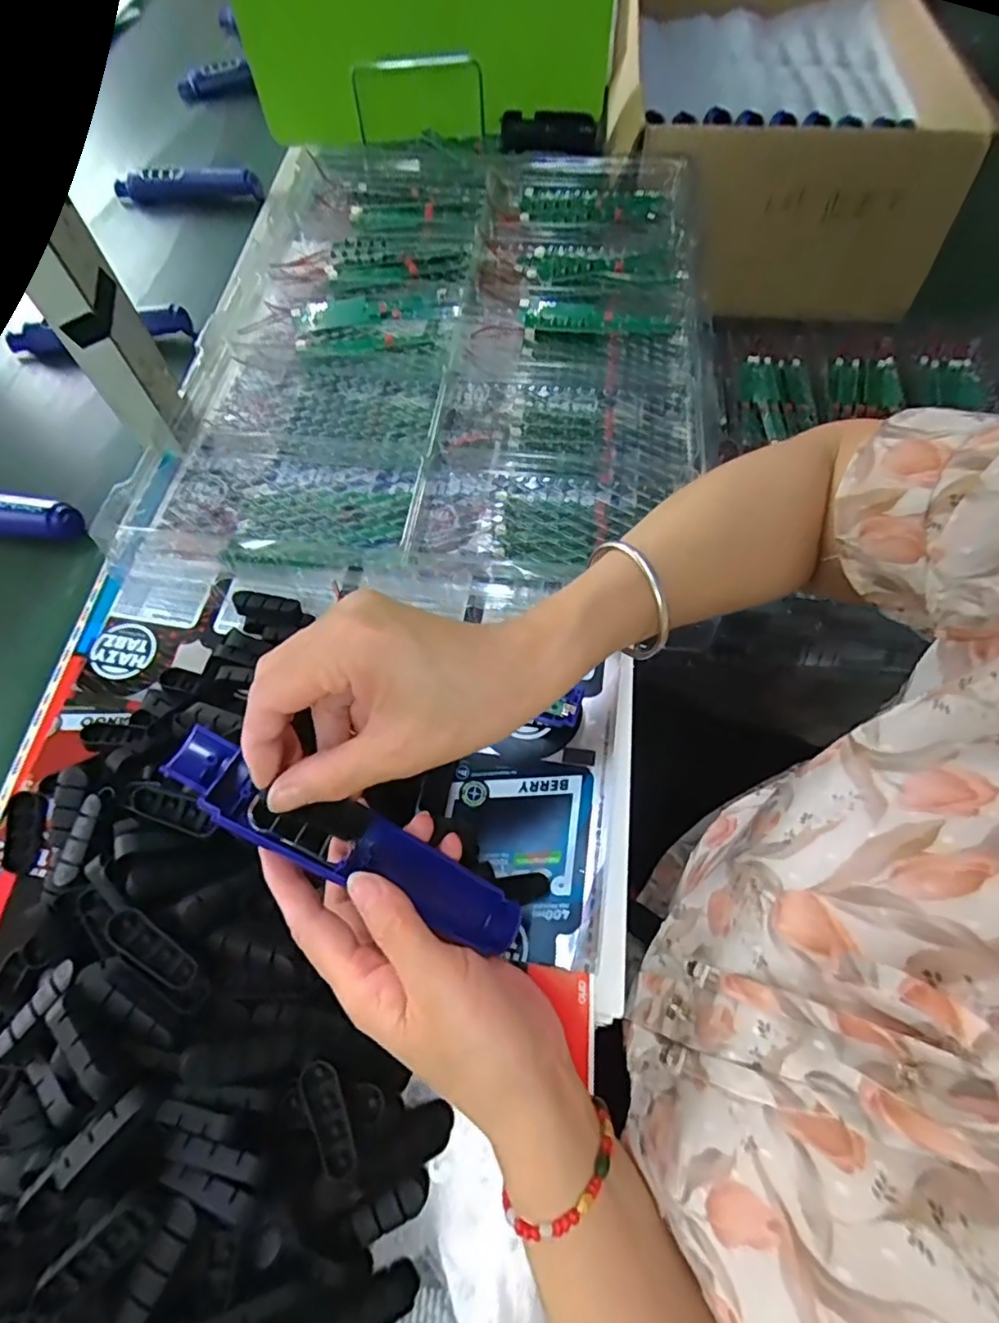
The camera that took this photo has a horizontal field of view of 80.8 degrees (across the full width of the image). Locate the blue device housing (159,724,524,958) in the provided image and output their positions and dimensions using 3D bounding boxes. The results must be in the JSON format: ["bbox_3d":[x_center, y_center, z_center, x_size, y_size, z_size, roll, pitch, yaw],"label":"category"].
[{"bbox_3d":[-0.067,0.085,0.272,0.173,0.020,0.032,32,68,-13],"label":"blue device housing"}]

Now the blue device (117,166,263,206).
[{"bbox_3d":[-0.376,-0.569,0.701,0.182,0.034,0.025,1,65,4],"label":"blue device"}]

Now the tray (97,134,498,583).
[{"bbox_3d":[-0.150,-0.349,0.563,0.244,0.059,0.656,4,65,5],"label":"tray"}]

